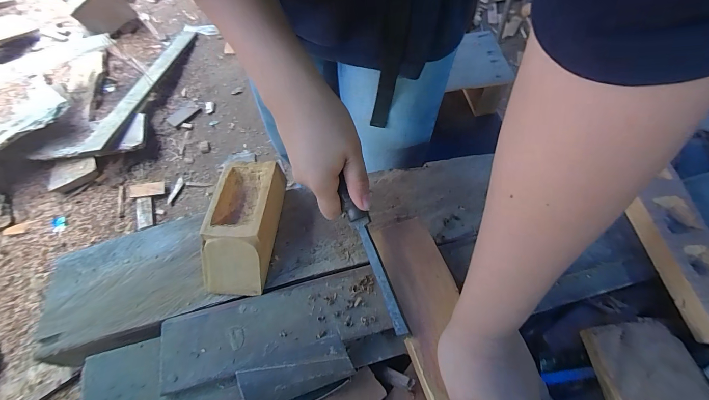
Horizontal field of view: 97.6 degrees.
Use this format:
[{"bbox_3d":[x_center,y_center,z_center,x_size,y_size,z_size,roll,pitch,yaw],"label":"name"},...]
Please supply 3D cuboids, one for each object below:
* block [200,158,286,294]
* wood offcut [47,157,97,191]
[{"bbox_3d":[-0.122,0.028,0.347,0.068,0.052,0.138,4,57,5],"label":"block"},{"bbox_3d":[-1.022,-0.110,1.112,0.180,0.021,0.085,-20,81,11],"label":"wood offcut"}]

